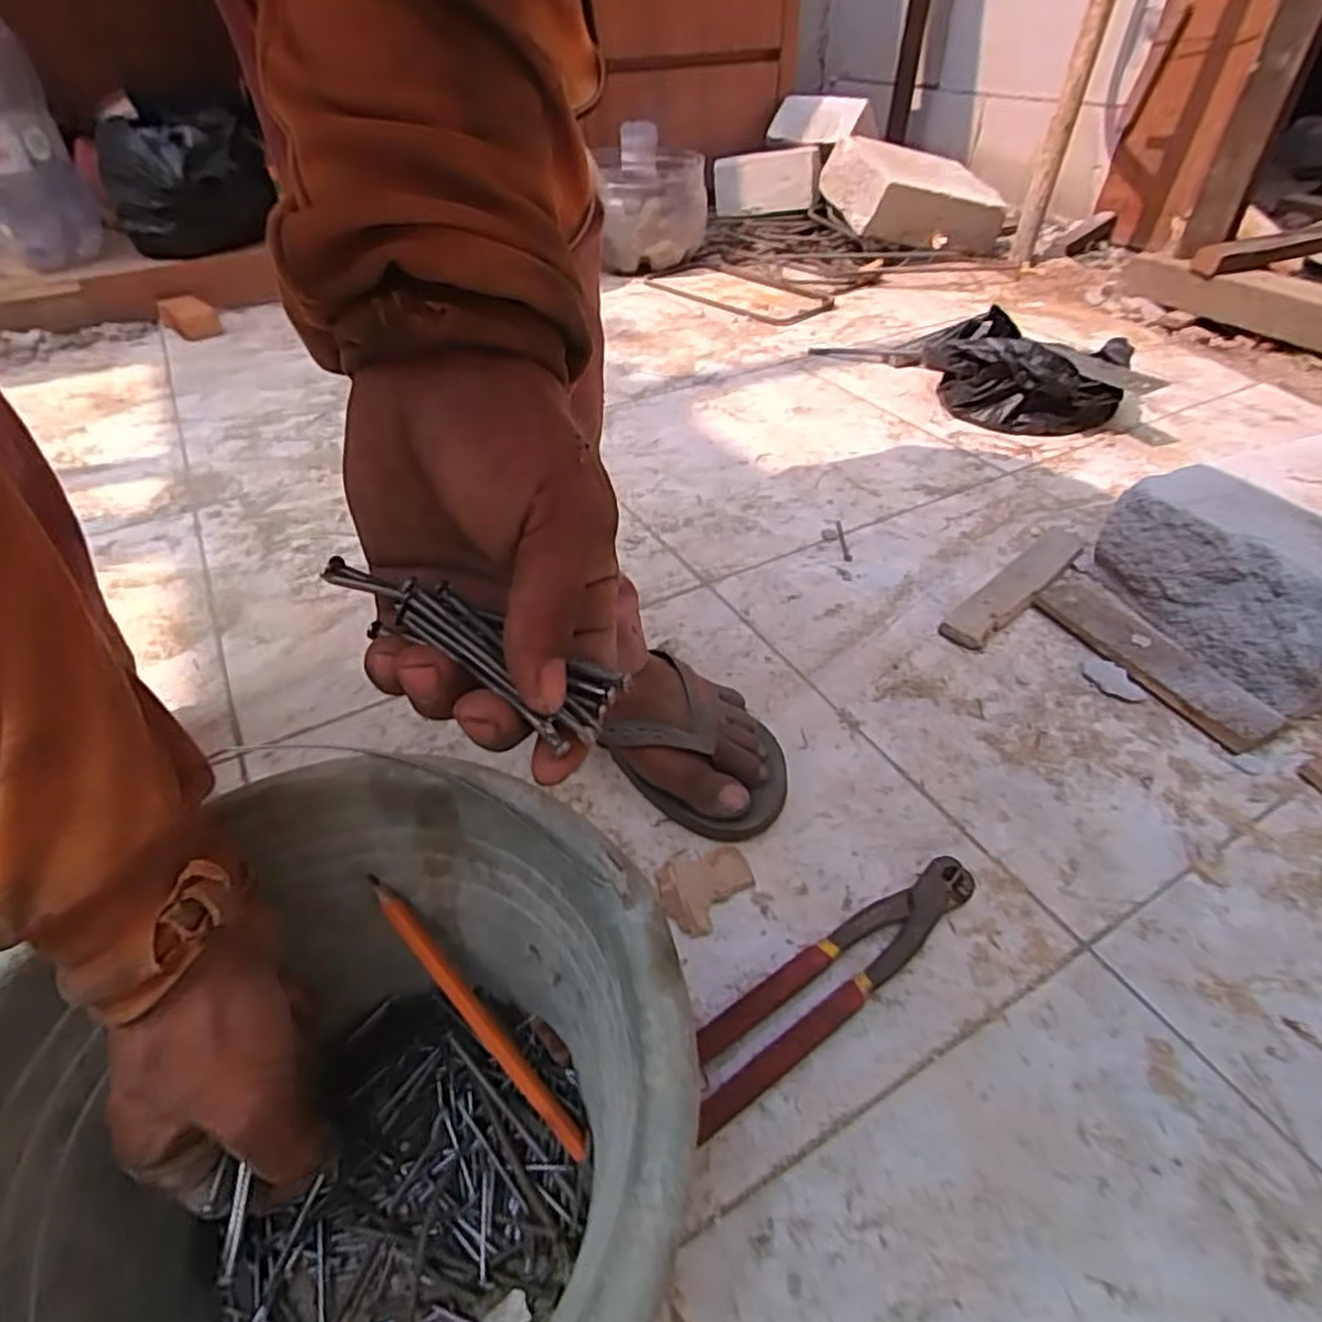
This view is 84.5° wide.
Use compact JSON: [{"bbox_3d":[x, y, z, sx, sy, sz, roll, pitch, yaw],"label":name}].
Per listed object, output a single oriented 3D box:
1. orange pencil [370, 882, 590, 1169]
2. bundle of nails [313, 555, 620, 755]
[{"bbox_3d":[-0.083,0.160,0.329,0.010,0.008,0.153,-37,89,-32],"label":"orange pencil"},{"bbox_3d":[-0.060,-0.005,0.228,0.098,0.019,0.019,28,45,-4],"label":"bundle of nails"}]

